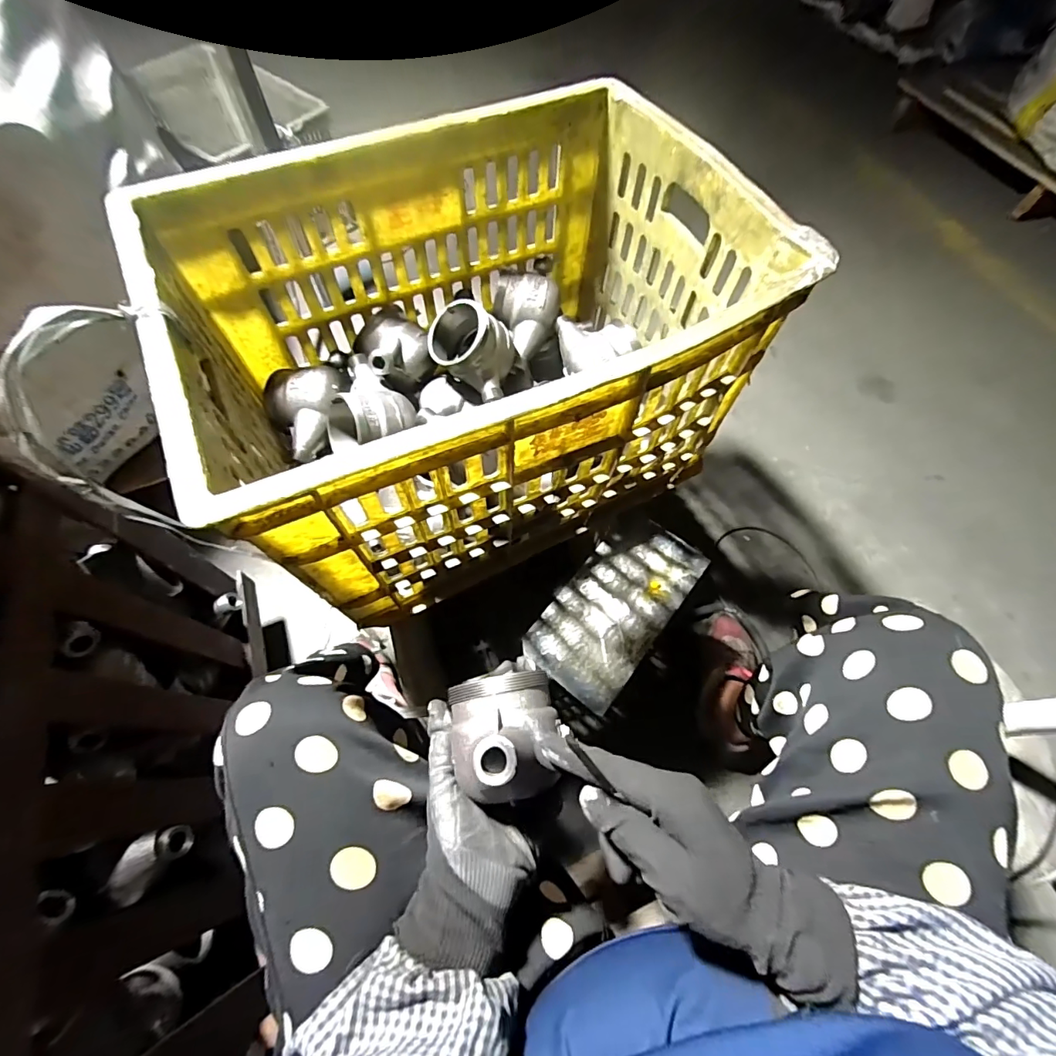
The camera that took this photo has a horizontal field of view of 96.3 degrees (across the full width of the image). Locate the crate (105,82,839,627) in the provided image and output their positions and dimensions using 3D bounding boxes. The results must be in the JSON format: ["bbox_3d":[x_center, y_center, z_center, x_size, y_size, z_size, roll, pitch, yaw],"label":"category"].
[{"bbox_3d":[-0.049,-0.175,0.506,0.491,0.279,0.353,-25,67,-13],"label":"crate"}]

